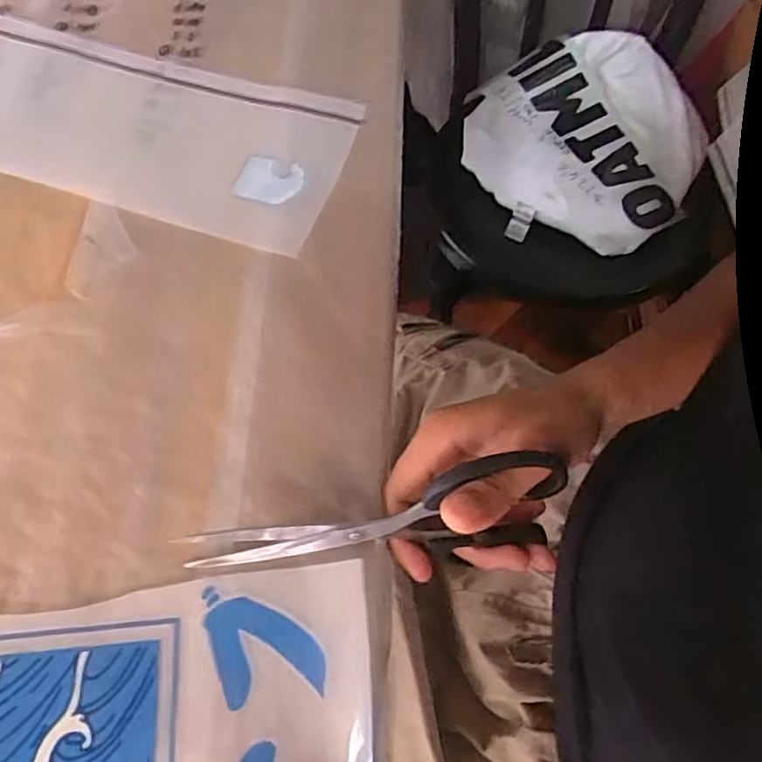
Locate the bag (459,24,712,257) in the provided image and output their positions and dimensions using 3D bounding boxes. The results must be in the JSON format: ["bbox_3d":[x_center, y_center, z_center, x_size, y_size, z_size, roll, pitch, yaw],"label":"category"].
[{"bbox_3d":[0.270,-0.325,0.855,0.313,0.080,0.289,13,65,6],"label":"bag"}]

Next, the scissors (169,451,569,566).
[{"bbox_3d":[-0.005,0.074,0.316,0.184,0.086,0.025,-10,64,4],"label":"scissors"}]

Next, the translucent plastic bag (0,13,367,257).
[{"bbox_3d":[-0.168,-0.177,0.446,0.296,0.009,0.134,17,66,9],"label":"translucent plastic bag"}]

